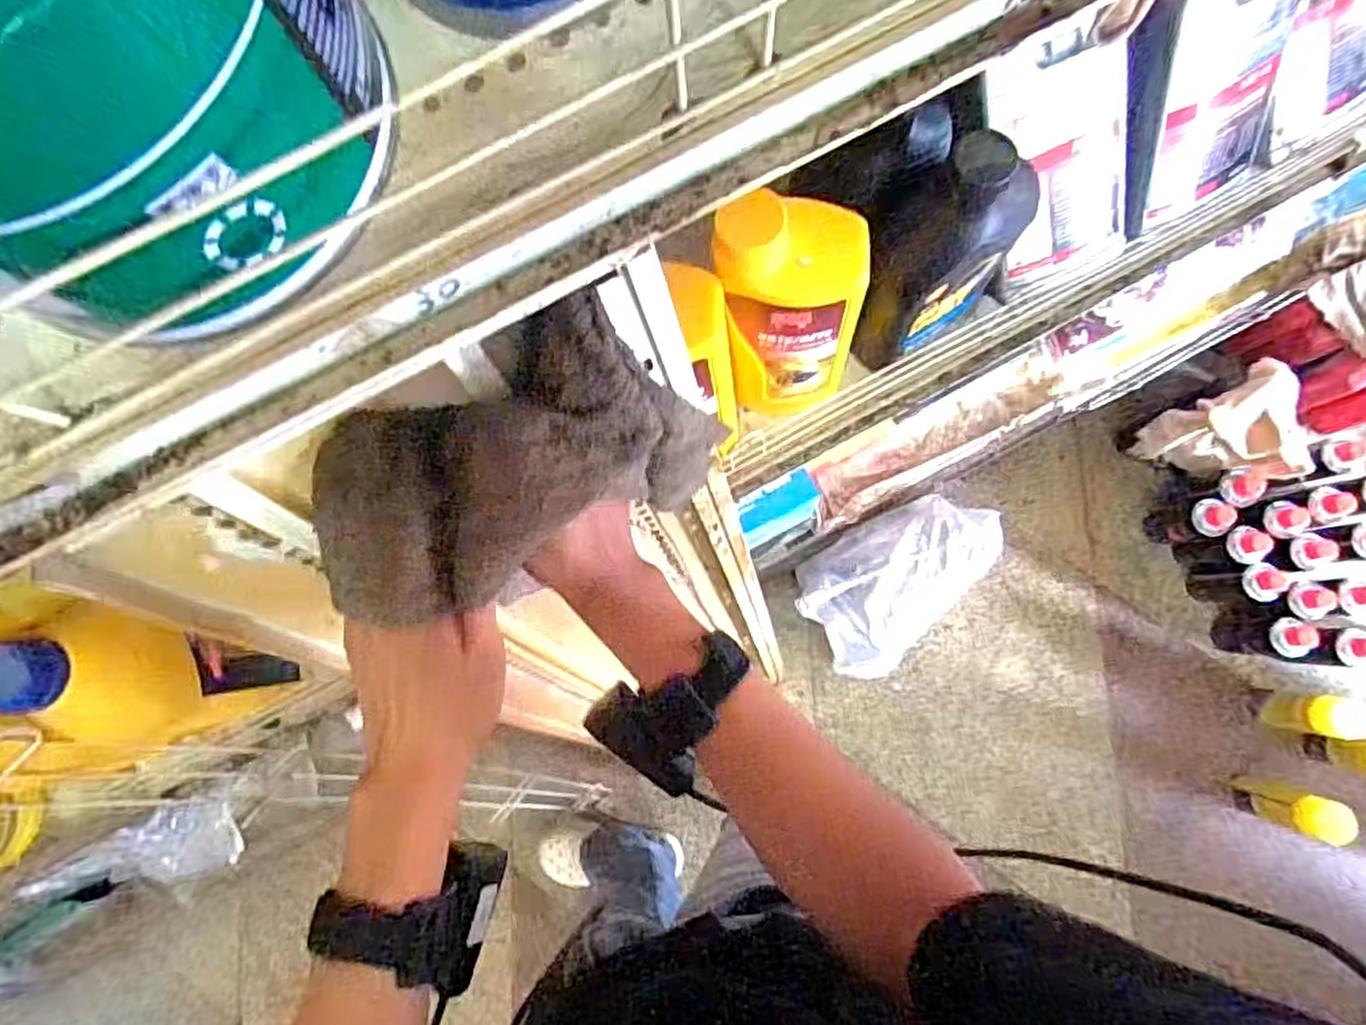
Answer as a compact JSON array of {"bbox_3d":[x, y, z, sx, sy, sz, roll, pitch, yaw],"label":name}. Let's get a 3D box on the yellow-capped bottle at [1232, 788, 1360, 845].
[{"bbox_3d":[1.030,0.499,1.224,0.086,0.148,0.072,21,84,6],"label":"yellow-capped bottle"}]

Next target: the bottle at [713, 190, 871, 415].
[{"bbox_3d":[0.073,-0.128,0.501,0.098,0.209,0.064,3,82,3],"label":"bottle"}]

